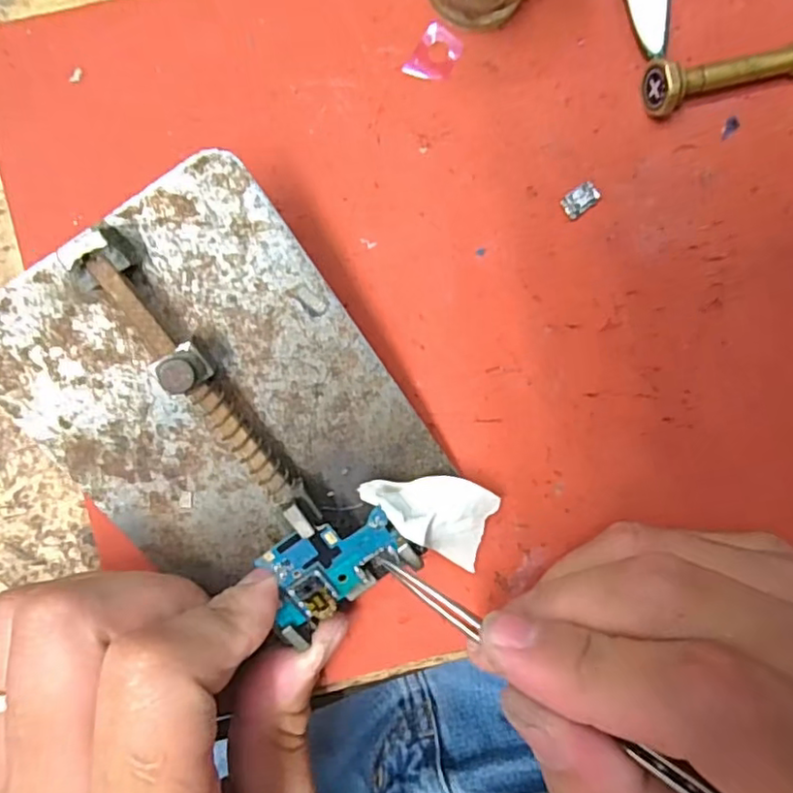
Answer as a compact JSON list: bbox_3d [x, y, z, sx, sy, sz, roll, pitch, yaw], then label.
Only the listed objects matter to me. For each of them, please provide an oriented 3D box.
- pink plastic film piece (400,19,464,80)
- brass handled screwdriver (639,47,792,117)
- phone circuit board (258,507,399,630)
[{"bbox_3d":[0.011,-0.098,0.177,0.012,0.004,0.016,31,91,-3],"label":"pink plastic film piece"},{"bbox_3d":[0.116,-0.096,0.176,0.090,0.014,0.012,-12,93,-2],"label":"brass handled screwdriver"},{"bbox_3d":[-0.016,0.044,0.162,0.034,0.005,0.023,-19,104,-10],"label":"phone circuit board"}]

